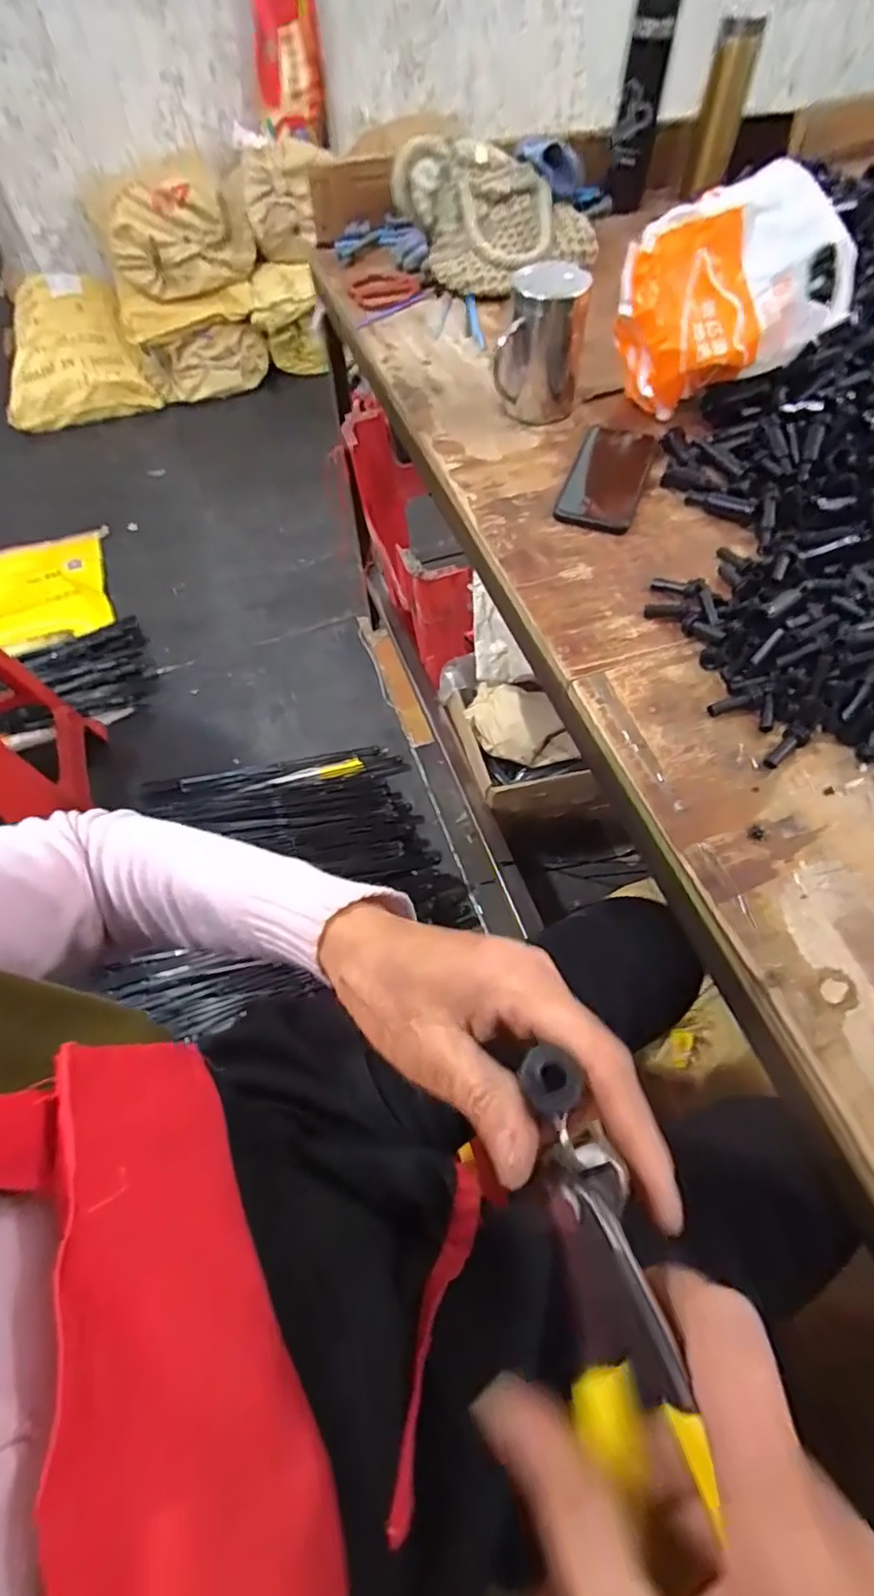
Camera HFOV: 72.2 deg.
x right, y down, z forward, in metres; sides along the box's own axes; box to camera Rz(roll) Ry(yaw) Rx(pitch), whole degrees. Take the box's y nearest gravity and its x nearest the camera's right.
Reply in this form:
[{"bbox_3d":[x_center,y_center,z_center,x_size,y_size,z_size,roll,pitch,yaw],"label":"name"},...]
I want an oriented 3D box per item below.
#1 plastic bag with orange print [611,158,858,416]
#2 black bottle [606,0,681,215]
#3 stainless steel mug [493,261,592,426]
[{"bbox_3d":[0.279,-0.486,0.601,0.205,0.164,0.109,-12,62,-6],"label":"plastic bag with orange print"},{"bbox_3d":[0.290,-0.989,0.852,0.062,0.221,0.070,9,62,6],"label":"black bottle"},{"bbox_3d":[0.111,-0.479,0.635,0.081,0.127,0.091,11,62,7],"label":"stainless steel mug"}]

